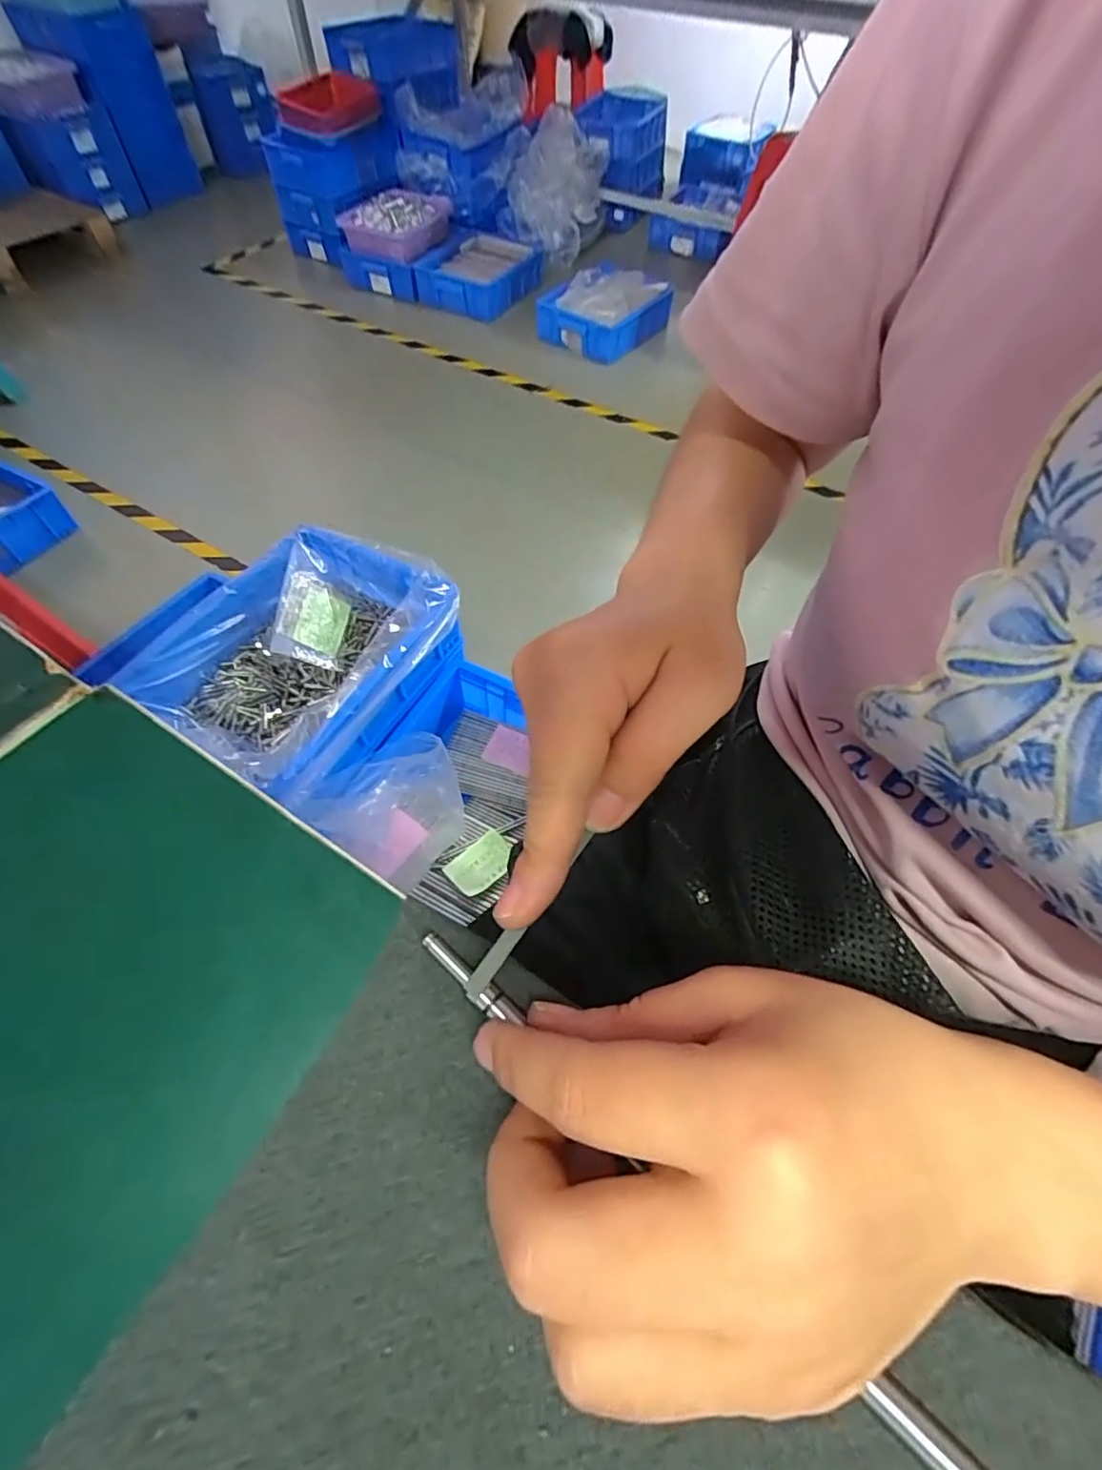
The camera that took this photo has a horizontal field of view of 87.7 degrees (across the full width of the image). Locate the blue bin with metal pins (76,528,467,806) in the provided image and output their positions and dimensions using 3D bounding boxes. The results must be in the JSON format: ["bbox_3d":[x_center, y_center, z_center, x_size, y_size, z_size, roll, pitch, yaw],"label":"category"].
[{"bbox_3d":[-0.351,-0.110,0.836,0.310,0.117,0.386,27,60,15],"label":"blue bin with metal pins"}]

